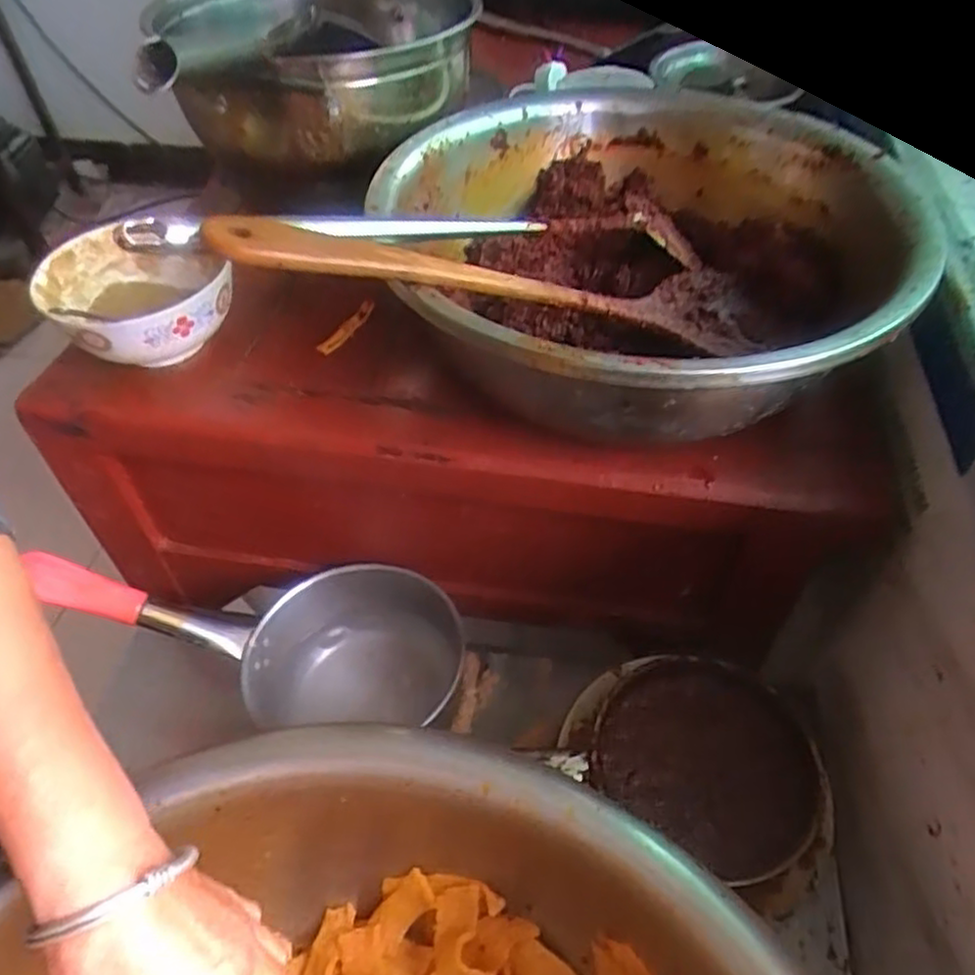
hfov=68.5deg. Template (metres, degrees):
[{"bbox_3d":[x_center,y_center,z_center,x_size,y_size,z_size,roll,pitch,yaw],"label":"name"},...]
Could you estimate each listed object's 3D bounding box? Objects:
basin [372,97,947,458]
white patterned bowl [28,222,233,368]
[{"bbox_3d":[0.100,-0.164,0.493,0.315,0.098,0.358,-10,52,-7],"label":"basin"},{"bbox_3d":[-0.256,-0.134,0.533,0.116,0.075,0.139,-33,58,-23],"label":"white patterned bowl"}]

